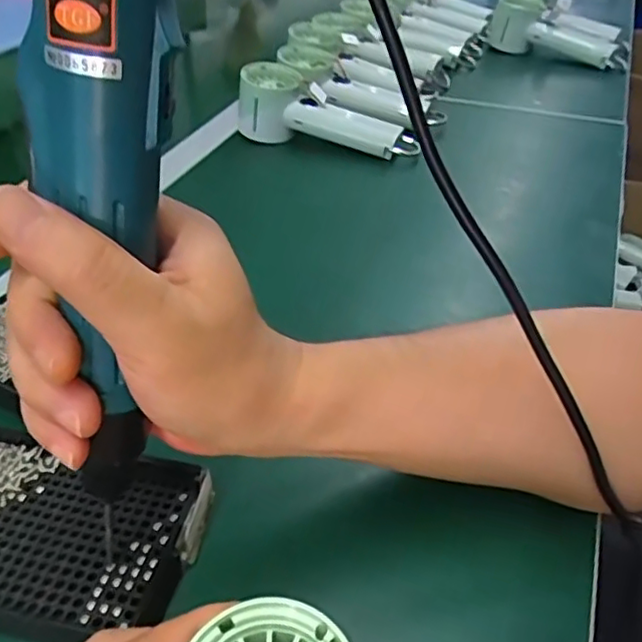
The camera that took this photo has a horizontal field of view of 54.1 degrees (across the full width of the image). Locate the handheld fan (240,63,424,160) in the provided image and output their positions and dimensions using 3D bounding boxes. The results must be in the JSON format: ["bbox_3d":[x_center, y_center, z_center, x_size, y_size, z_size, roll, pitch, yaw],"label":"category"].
[{"bbox_3d":[0.010,-0.212,0.647,0.190,0.065,0.060,13,41,14],"label":"handheld fan"}]

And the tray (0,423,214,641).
[{"bbox_3d":[-0.133,0.098,0.302,0.143,0.016,0.092,9,41,9],"label":"tray"}]

